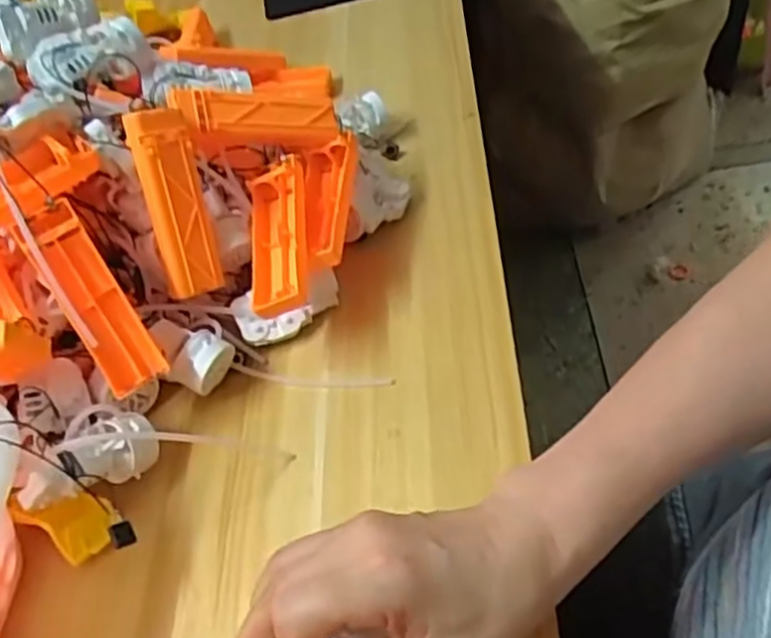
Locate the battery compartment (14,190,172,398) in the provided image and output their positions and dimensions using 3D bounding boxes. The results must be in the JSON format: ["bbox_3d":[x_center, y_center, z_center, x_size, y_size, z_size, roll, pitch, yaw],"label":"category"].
[{"bbox_3d":[-0.161,-0.011,0.414,0.034,0.107,0.017,-32,9,-22],"label":"battery compartment"}]

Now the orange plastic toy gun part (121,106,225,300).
[{"bbox_3d":[-0.124,-0.067,0.444,0.032,0.108,0.019,-13,14,-6],"label":"orange plastic toy gun part"}]

